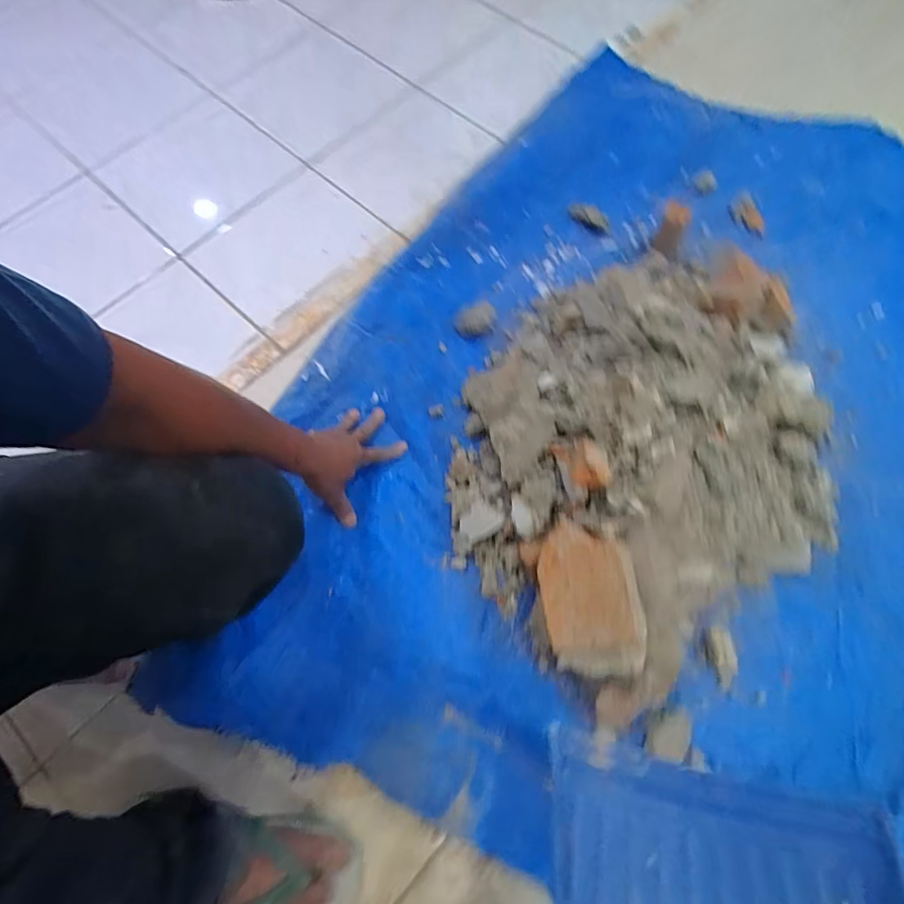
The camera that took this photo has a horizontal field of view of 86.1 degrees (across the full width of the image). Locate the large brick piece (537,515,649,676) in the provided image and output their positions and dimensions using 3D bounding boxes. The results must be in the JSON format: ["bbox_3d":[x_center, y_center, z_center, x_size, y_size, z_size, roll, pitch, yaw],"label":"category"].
[{"bbox_3d":[0.159,0.159,0.534,0.103,0.060,0.155,-18,69,37],"label":"large brick piece"}]

